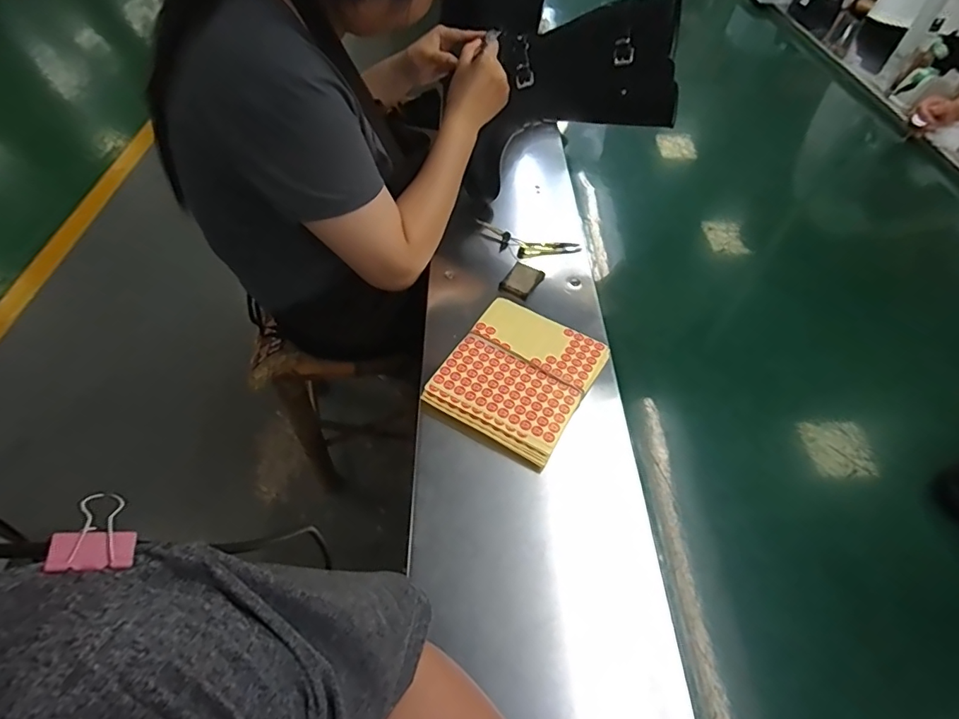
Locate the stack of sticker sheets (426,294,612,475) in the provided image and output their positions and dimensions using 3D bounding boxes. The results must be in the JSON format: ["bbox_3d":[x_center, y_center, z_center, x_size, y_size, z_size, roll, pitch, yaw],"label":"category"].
[{"bbox_3d":[0.049,0.014,0.601,0.159,0.019,0.189,28,55,17],"label":"stack of sticker sheets"}]

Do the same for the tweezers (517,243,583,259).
[{"bbox_3d":[0.107,-0.171,0.774,0.097,0.010,0.028,-8,53,-11],"label":"tweezers"}]

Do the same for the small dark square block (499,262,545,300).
[{"bbox_3d":[0.061,-0.114,0.722,0.043,0.015,0.061,31,56,18],"label":"small dark square block"}]

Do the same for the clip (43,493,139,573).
[{"bbox_3d":[-0.144,0.065,0.190,0.025,0.013,0.024,15,50,-32],"label":"clip"}]

